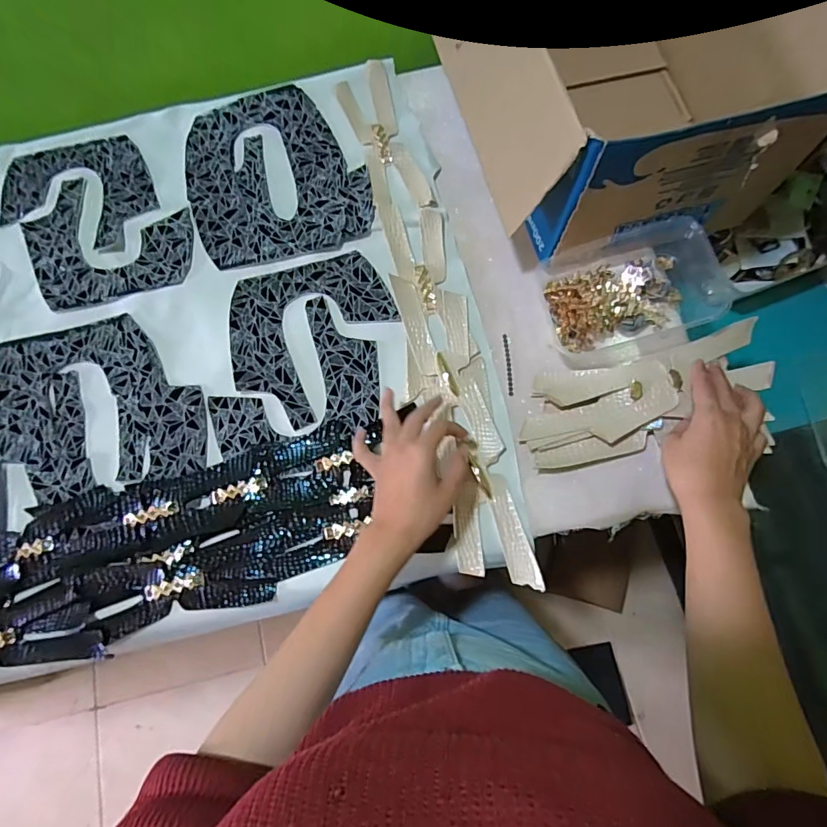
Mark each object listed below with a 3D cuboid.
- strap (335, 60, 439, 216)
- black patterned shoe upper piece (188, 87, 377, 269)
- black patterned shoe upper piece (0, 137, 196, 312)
[{"bbox_3d":[-0.038,-0.342,0.596,0.068,0.014,0.218,-17,77,-3],"label":"strap"},{"bbox_3d":[-0.167,-0.296,0.584,0.208,0.006,0.233,-13,77,-2],"label":"black patterned shoe upper piece"},{"bbox_3d":[-0.385,-0.234,0.574,0.178,0.012,0.265,-38,76,-14],"label":"black patterned shoe upper piece"}]

